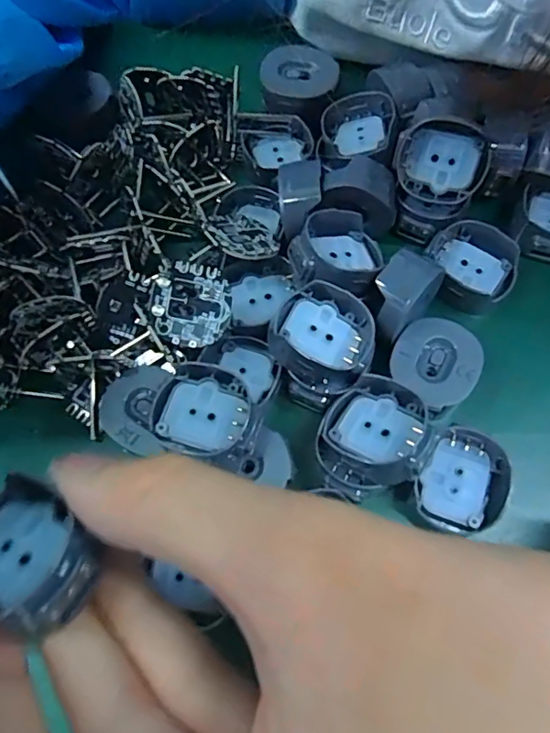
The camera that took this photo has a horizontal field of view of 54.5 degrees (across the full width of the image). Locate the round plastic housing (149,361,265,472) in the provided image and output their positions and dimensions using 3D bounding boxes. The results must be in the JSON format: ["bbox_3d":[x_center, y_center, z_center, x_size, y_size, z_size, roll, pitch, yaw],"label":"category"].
[{"bbox_3d":[-0.018,0.012,0.143,0.029,0.006,0.025,12,69,10],"label":"round plastic housing"}]

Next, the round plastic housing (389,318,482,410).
[{"bbox_3d":[0.047,-0.001,0.155,0.024,0.005,0.025,-1,68,2],"label":"round plastic housing"}]

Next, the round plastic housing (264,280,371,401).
[{"bbox_3d":[0.013,-0.008,0.155,0.028,0.014,0.028,35,69,-2],"label":"round plastic housing"}]

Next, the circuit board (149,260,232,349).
[{"bbox_3d":[-0.024,-0.018,0.151,0.022,0.004,0.023,15,82,-7],"label":"circuit board"}]

